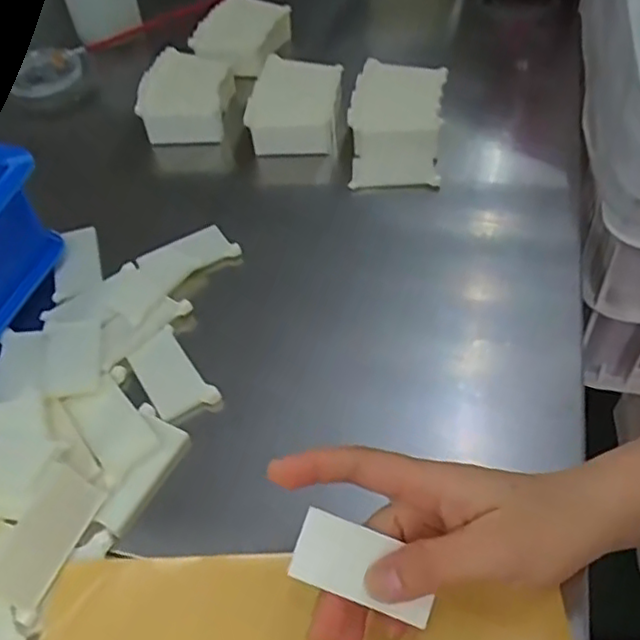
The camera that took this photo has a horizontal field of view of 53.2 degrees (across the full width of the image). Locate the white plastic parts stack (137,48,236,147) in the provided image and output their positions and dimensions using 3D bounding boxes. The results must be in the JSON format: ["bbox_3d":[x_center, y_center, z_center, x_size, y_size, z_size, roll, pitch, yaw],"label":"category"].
[{"bbox_3d":[-0.132,-0.226,0.638,0.084,0.045,0.112,0,50,4],"label":"white plastic parts stack"}]

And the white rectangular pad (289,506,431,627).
[{"bbox_3d":[0.020,0.112,0.293,0.064,0.004,0.032,20,70,4],"label":"white rectangular pad"}]

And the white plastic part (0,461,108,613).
[{"bbox_3d":[-0.151,0.118,0.351,0.035,0.005,0.070,39,58,-18],"label":"white plastic part"}]

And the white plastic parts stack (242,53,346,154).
[{"bbox_3d":[-0.021,-0.203,0.610,0.080,0.041,0.116,3,51,7],"label":"white plastic parts stack"}]

